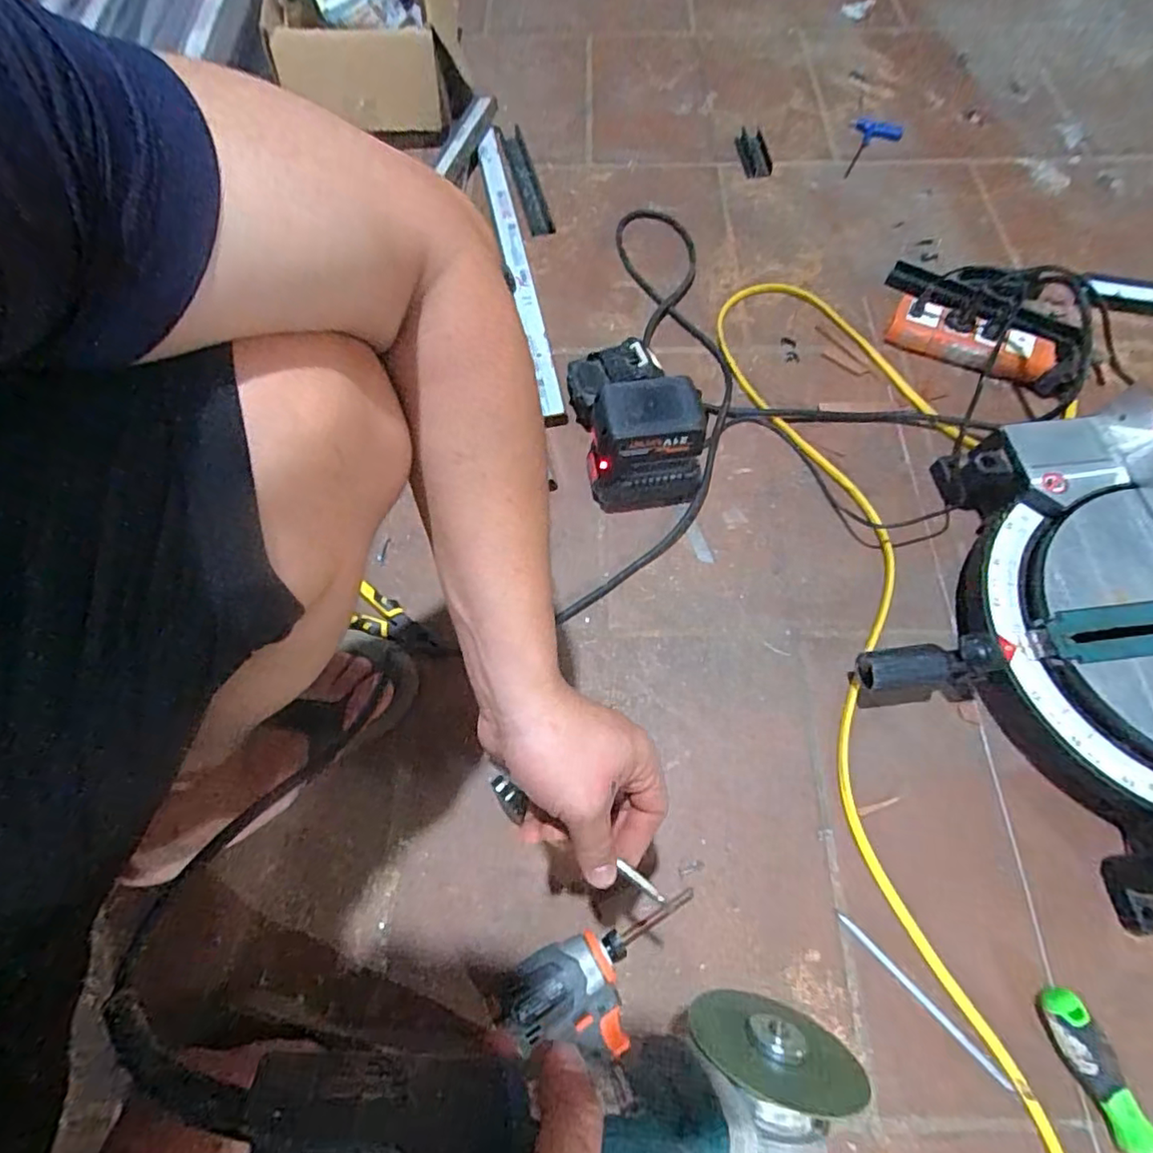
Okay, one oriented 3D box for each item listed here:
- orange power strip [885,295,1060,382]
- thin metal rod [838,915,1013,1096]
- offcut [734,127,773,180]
[{"bbox_3d":[0.515,-0.304,0.773,0.203,0.043,0.066,24,68,11],"label":"orange power strip"},{"bbox_3d":[0.290,0.354,0.498,0.010,0.004,0.163,-41,71,-17],"label":"thin metal rod"},{"bbox_3d":[0.289,-0.686,0.961,0.042,0.023,0.087,-15,79,-6],"label":"offcut"}]

